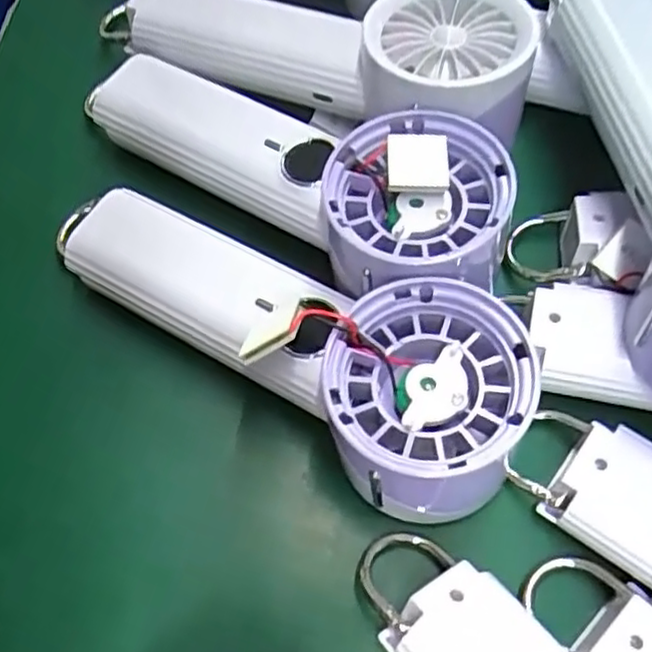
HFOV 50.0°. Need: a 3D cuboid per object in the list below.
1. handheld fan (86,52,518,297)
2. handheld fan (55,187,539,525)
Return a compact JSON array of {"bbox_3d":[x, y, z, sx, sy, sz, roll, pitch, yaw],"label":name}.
[{"bbox_3d":[-0.021,-0.059,0.272,0.187,0.047,0.065,24,68,22],"label":"handheld fan"},{"bbox_3d":[-0.024,-0.001,0.232,0.182,0.040,0.065,23,68,9],"label":"handheld fan"}]

